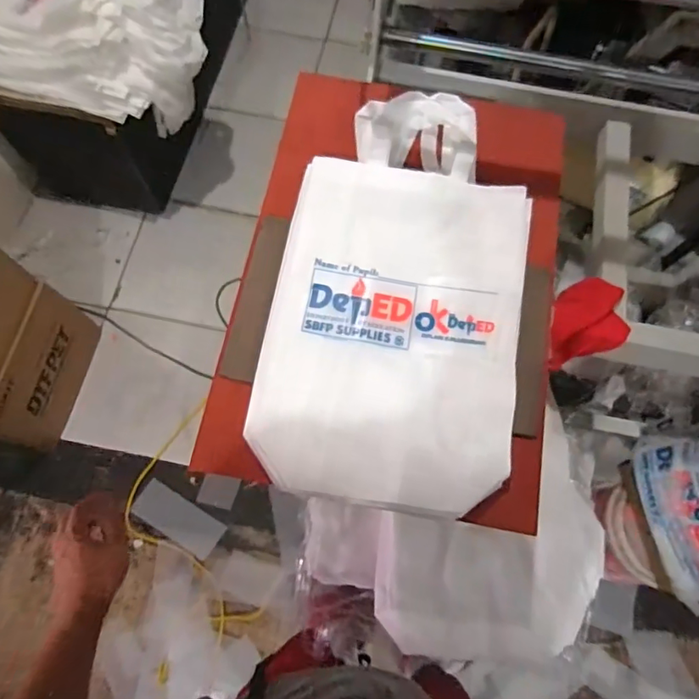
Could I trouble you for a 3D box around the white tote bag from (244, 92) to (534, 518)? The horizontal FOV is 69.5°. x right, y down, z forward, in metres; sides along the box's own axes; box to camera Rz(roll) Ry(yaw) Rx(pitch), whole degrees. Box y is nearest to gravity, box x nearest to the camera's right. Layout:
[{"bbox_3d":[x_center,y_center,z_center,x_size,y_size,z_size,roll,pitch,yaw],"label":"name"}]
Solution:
[{"bbox_3d":[0.070,-0.098,0.628,0.301,0.038,0.570,10,72,2],"label":"white tote bag"}]

